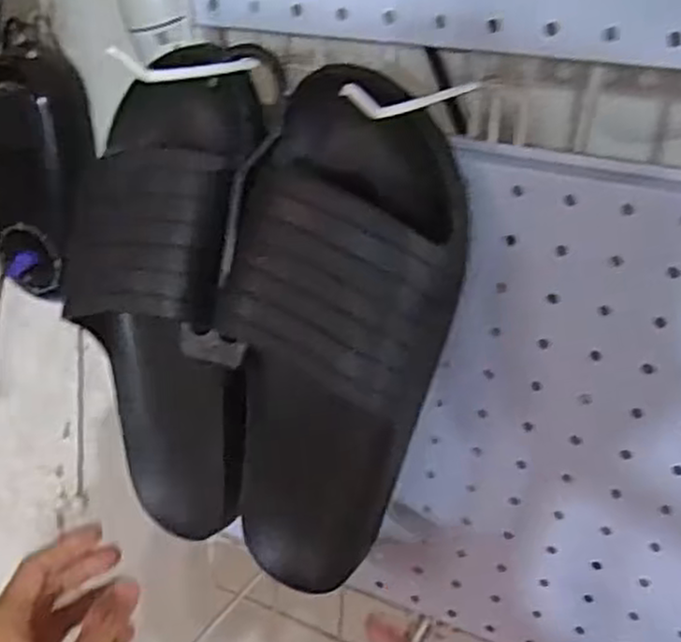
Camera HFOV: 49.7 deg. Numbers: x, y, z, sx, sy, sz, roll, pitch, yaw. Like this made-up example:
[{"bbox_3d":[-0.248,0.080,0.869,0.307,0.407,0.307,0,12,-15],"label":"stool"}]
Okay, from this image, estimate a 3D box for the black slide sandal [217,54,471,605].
[{"bbox_3d":[0.002,0.015,0.385,0.107,0.253,0.084,6,26,7],"label":"black slide sandal"}]

